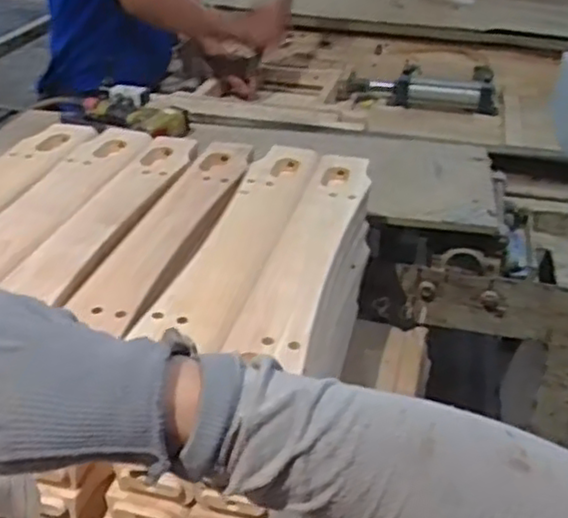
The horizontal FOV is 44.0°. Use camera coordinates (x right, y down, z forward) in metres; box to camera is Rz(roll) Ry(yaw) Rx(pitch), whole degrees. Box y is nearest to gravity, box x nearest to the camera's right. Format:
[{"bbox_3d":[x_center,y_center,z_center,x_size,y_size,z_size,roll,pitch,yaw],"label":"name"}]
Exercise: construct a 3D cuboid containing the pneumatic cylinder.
[{"bbox_3d":[0.325,-0.415,1.711,0.381,0.080,0.118,7,33,9],"label":"pneumatic cylinder"}]

